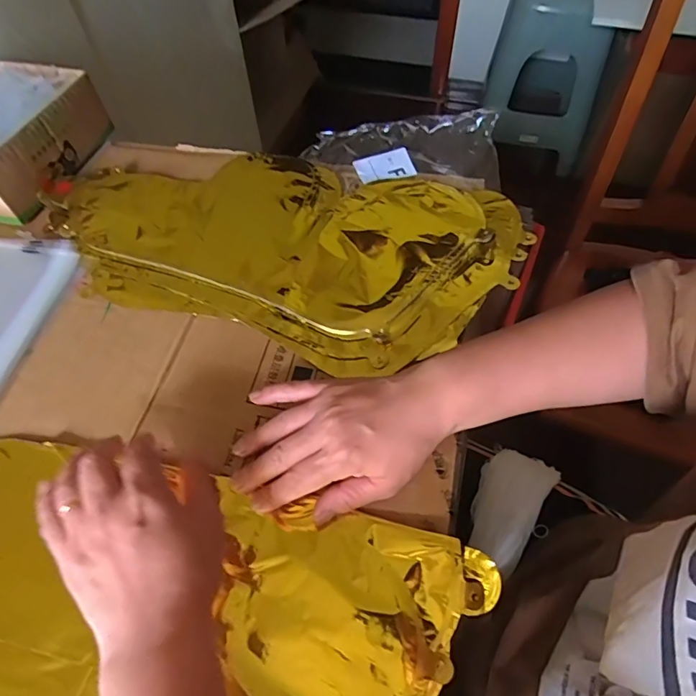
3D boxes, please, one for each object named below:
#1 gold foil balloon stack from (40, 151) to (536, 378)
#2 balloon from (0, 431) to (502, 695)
[{"bbox_3d":[-0.074,-0.120,0.470,0.459,0.015,0.243,17,60,13],"label":"gold foil balloon stack"},{"bbox_3d":[-0.140,0.181,0.298,0.441,0.012,0.222,14,59,10],"label":"balloon"}]

